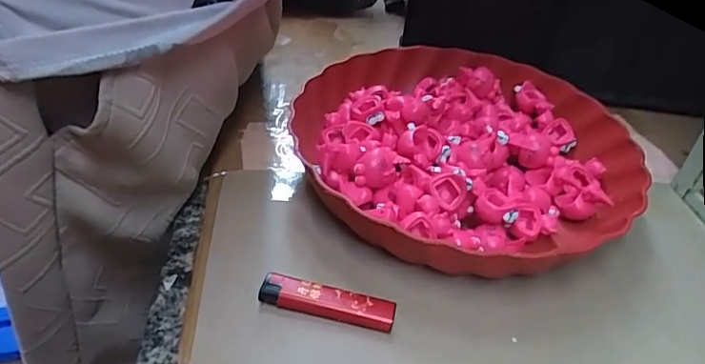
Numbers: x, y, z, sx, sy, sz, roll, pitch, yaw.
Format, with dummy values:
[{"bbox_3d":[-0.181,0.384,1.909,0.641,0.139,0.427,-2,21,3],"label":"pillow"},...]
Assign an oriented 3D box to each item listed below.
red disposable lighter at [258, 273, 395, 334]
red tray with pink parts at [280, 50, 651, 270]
[{"bbox_3d":[-0.014,0.068,0.303,0.075,0.015,0.018,11,40,6],"label":"red disposable lighter"},{"bbox_3d":[0.078,-0.025,0.398,0.241,0.044,0.240,-22,47,-29],"label":"red tray with pink parts"}]

